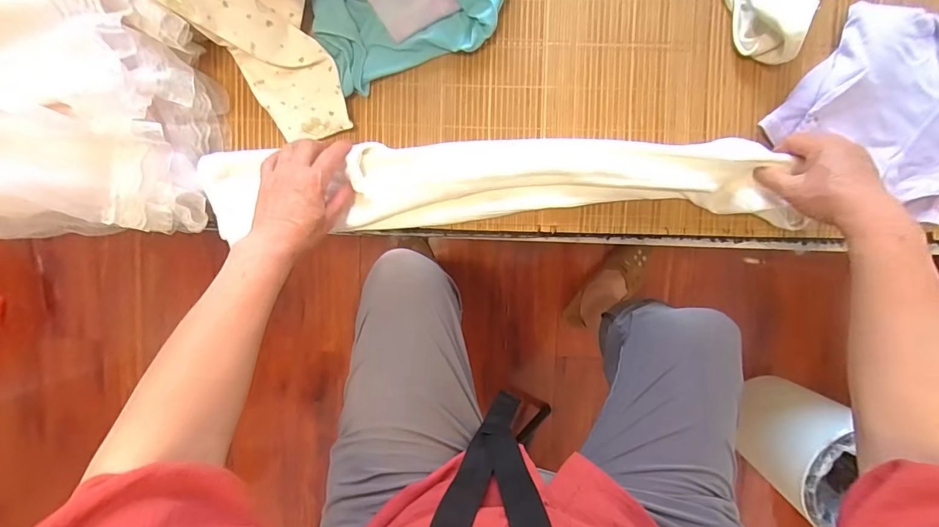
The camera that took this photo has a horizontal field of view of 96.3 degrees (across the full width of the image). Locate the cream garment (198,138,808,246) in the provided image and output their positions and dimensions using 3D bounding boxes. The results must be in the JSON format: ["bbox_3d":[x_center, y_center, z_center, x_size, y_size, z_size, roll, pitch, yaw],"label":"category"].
[{"bbox_3d":[0.030,-0.092,0.487,0.642,0.047,0.099,-1,96,2],"label":"cream garment"}]

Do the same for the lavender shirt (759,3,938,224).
[{"bbox_3d":[0.488,-0.188,0.481,0.223,0.046,0.189,26,95,-2],"label":"lavender shirt"}]

